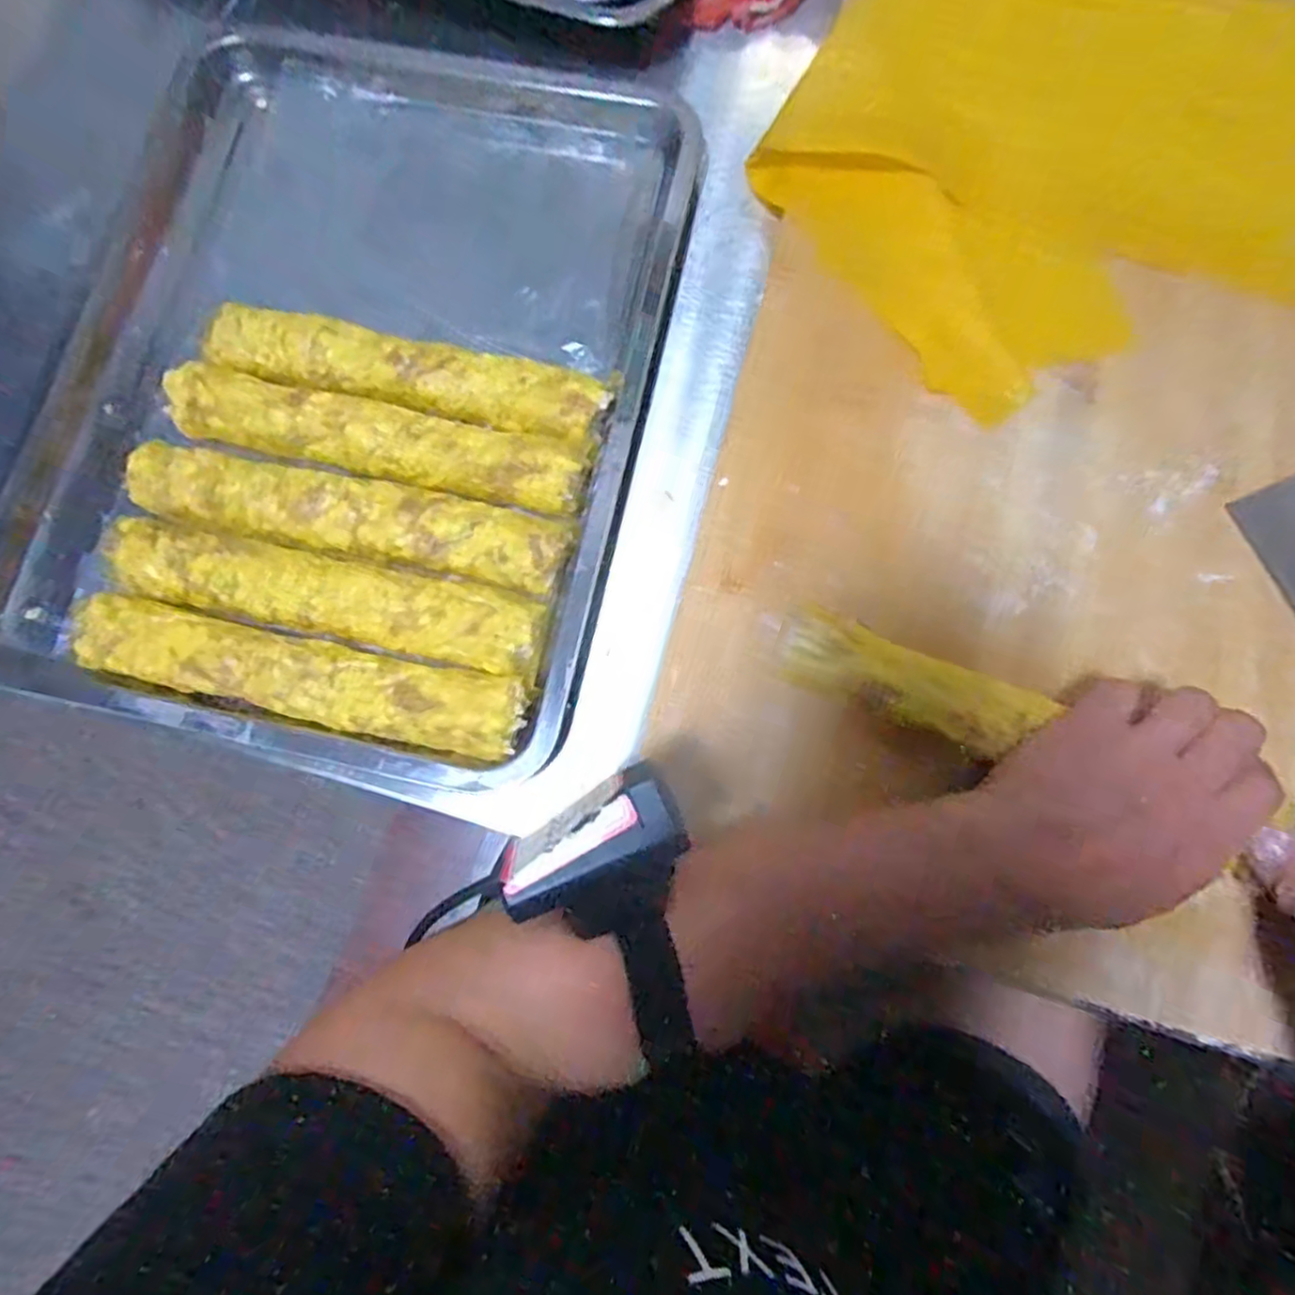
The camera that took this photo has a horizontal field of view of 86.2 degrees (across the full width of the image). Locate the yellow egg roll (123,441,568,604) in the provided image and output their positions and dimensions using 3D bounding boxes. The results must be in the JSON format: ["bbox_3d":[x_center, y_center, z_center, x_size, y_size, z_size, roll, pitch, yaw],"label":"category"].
[{"bbox_3d":[-0.156,-0.066,0.366,0.231,0.031,0.041,11,79,2],"label":"yellow egg roll"}]

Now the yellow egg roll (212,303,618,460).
[{"bbox_3d":[-0.130,-0.149,0.382,0.221,0.031,0.040,14,79,3],"label":"yellow egg roll"}]

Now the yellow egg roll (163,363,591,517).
[{"bbox_3d":[-0.147,-0.110,0.376,0.228,0.034,0.041,14,79,3],"label":"yellow egg roll"}]

